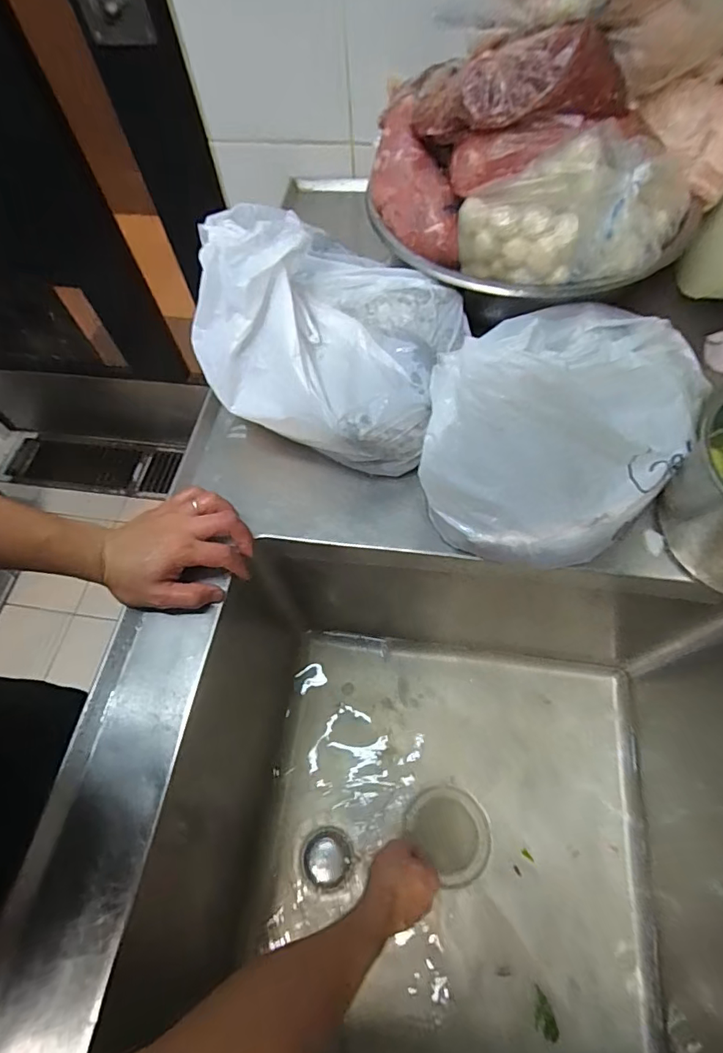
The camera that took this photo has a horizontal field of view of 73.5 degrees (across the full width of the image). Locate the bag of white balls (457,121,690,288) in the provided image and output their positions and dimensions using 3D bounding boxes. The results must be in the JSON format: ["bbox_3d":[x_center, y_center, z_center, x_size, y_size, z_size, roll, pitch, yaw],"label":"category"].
[{"bbox_3d":[0.220,-0.306,0.477,0.232,0.107,0.097,-9,62,-1],"label":"bag of white balls"}]

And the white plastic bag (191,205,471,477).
[{"bbox_3d":[-0.042,-0.209,0.509,0.282,0.164,0.230,20,65,14],"label":"white plastic bag"}]

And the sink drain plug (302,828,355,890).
[{"bbox_3d":[-0.045,0.448,0.654,0.068,0.012,0.064,-2,62,3],"label":"sink drain plug"}]

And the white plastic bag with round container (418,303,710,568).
[{"bbox_3d":[0.182,-0.066,0.418,0.252,0.175,0.135,-12,62,-3],"label":"white plastic bag with round container"}]

